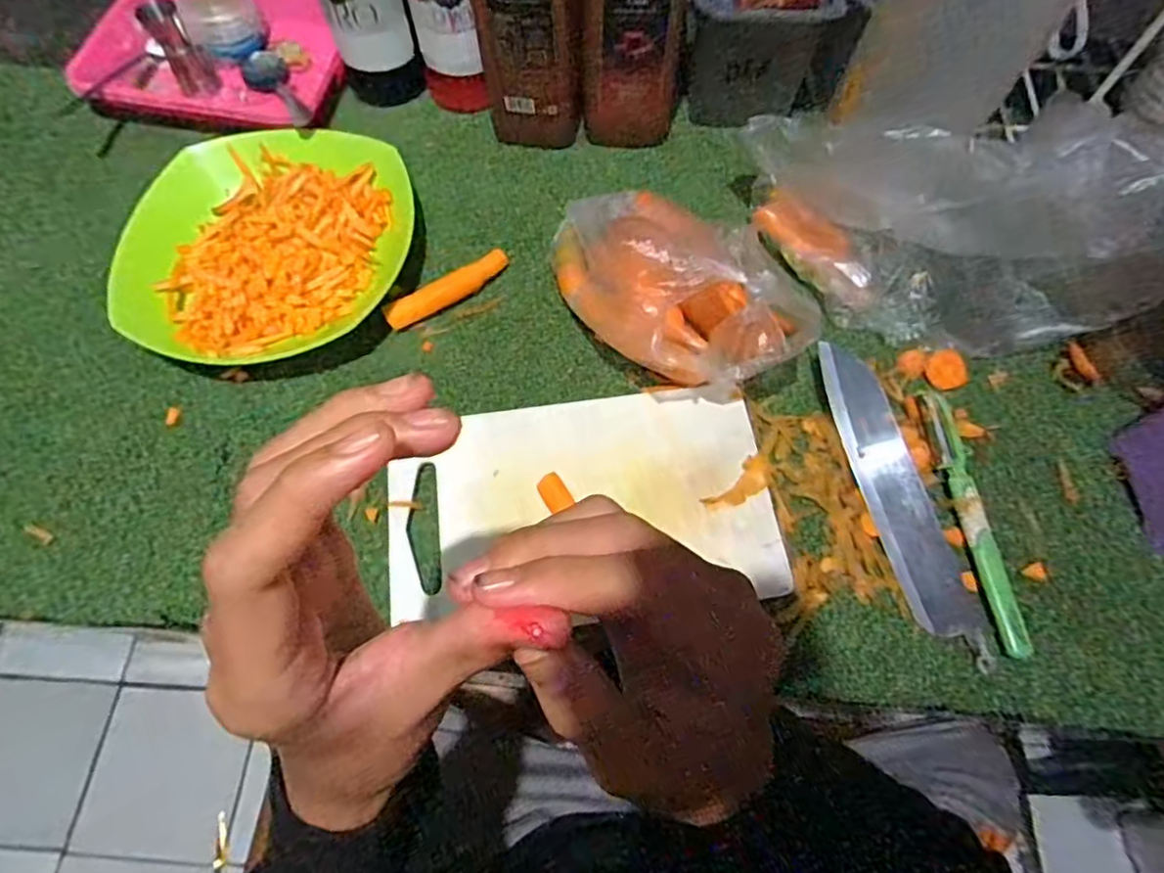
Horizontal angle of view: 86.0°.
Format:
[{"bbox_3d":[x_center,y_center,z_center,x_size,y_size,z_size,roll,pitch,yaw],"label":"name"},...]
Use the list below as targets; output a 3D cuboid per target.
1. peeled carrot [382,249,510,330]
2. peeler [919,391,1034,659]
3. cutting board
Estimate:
[{"bbox_3d":[-0.100,-0.112,0.475,0.102,0.014,0.019,-32,71,-14],"label":"peeled carrot"},{"bbox_3d":[0.250,0.050,0.399,0.025,0.008,0.168,-2,67,-2],"label":"peeler"},{"bbox_3d":[0.000,0.039,0.402,0.239,0.008,0.135,-6,67,-4],"label":"cutting board"}]

